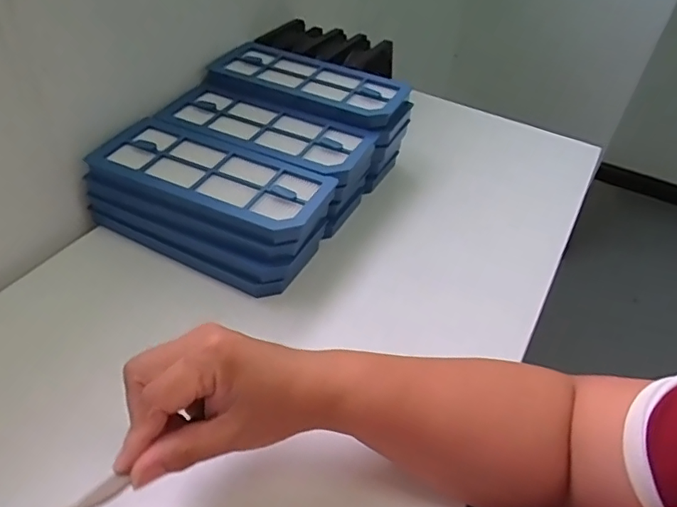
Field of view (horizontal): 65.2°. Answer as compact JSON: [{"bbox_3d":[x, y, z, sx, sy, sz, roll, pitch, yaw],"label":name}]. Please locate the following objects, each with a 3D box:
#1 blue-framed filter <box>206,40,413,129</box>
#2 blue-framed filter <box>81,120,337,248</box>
[{"bbox_3d":[-0.033,-0.186,0.575,0.204,0.020,0.090,21,46,17],"label":"blue-framed filter"},{"bbox_3d":[-0.111,-0.065,0.473,0.199,0.029,0.088,19,45,14],"label":"blue-framed filter"}]

